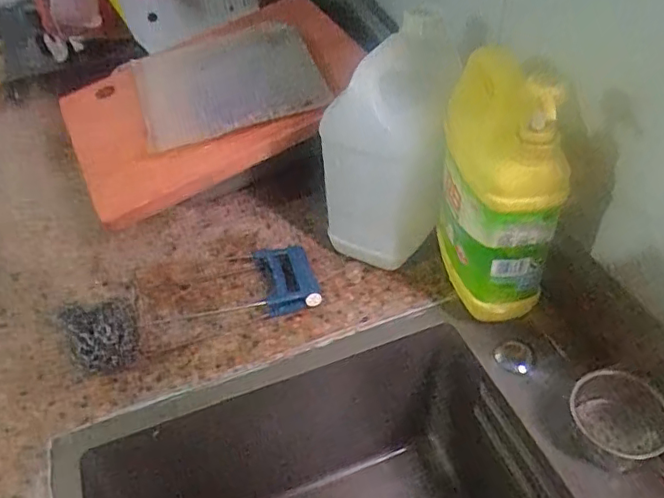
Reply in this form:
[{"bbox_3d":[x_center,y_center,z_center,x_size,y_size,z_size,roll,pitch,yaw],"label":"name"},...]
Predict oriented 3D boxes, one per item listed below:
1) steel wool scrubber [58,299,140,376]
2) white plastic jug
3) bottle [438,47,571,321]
[{"bbox_3d":[-0.208,0.083,0.534,0.063,0.053,0.063,-21,47,-16],"label":"steel wool scrubber"},{"bbox_3d":[0.061,-0.098,0.572,0.085,0.217,0.147,19,49,22],"label":"white plastic jug"},{"bbox_3d":[0.142,-0.048,0.508,0.082,0.242,0.117,0,45,5],"label":"bottle"}]

